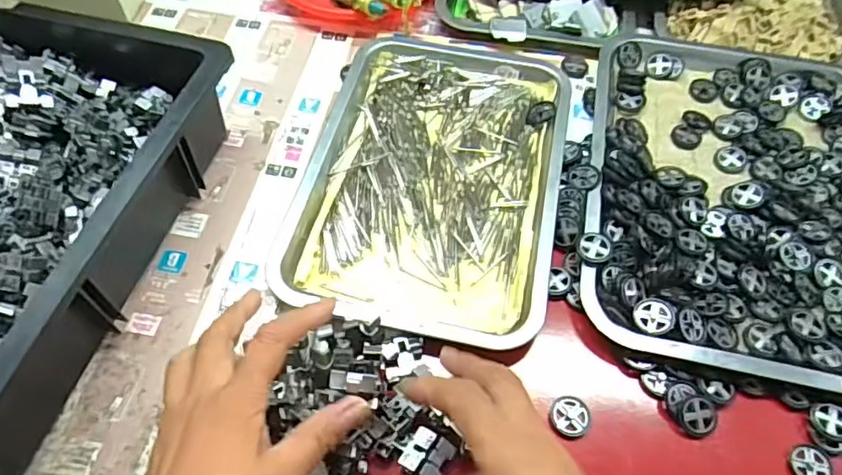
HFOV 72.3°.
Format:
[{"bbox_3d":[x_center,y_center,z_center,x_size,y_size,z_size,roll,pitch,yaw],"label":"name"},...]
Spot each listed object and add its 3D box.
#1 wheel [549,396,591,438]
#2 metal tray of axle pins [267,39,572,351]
[{"bbox_3d":[0.102,0.123,0.396,0.027,0.006,0.027,1,56,-2],"label":"wheel"},{"bbox_3d":[0.012,-0.059,0.499,0.210,0.020,0.304,11,56,5],"label":"metal tray of axle pins"}]

